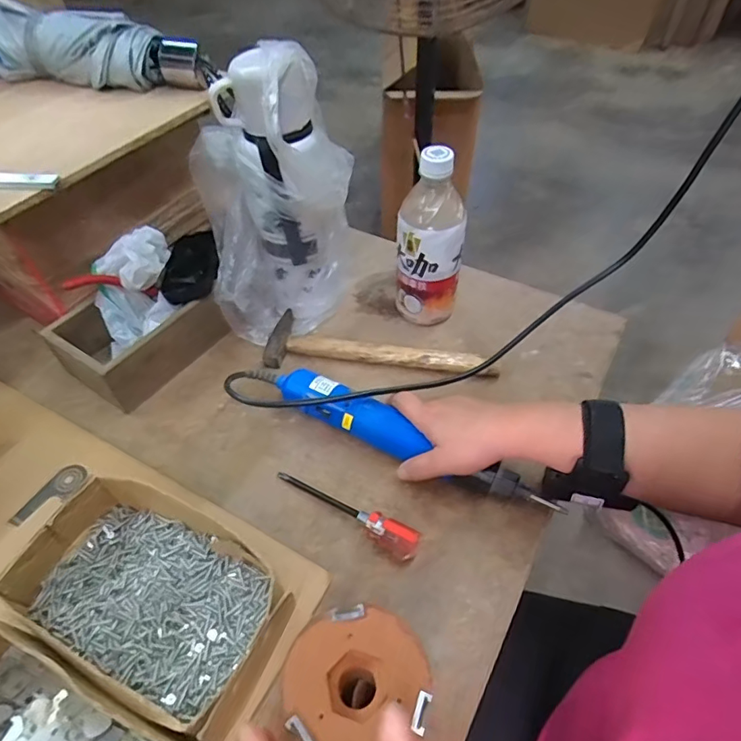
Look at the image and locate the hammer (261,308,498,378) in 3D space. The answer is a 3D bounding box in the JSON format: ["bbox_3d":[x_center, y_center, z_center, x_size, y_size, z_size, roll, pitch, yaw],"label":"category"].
[{"bbox_3d":[0.010,-0.024,0.540,0.239,0.019,0.075,7,50,7],"label":"hammer"}]

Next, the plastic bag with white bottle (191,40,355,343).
[{"bbox_3d":[-0.089,-0.164,0.501,0.156,0.262,0.121,-13,51,-10],"label":"plastic bag with white bottle"}]

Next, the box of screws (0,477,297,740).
[{"bbox_3d":[-0.147,0.158,0.351,0.185,0.063,0.106,21,53,17],"label":"box of screws"}]

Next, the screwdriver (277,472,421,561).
[{"bbox_3d":[-0.023,0.114,0.418,0.135,0.024,0.019,24,54,20],"label":"screwdriver"}]

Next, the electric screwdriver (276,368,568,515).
[{"bbox_3d":[0.029,0.061,0.441,0.265,0.034,0.048,24,54,16],"label":"electric screwdriver"}]

